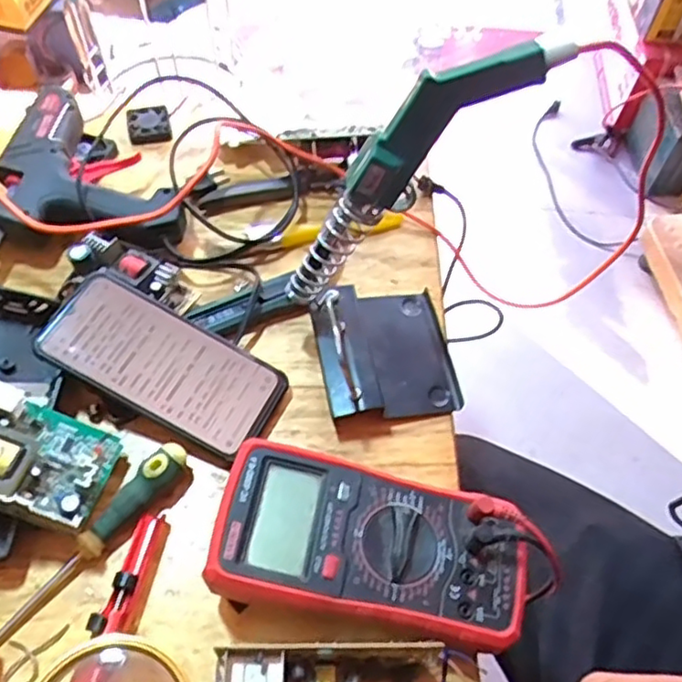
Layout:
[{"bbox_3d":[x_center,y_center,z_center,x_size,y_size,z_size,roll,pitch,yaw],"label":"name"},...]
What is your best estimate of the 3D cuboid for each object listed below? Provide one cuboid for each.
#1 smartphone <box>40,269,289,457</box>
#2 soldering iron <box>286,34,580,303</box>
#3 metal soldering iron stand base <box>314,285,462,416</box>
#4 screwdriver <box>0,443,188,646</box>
[{"bbox_3d":[-0.125,0.015,0.462,0.165,0.009,0.076,29,59,0],"label":"smartphone"},{"bbox_3d":[0.033,-0.106,0.407,0.043,0.227,0.030,12,45,-44],"label":"soldering iron"},{"bbox_3d":[0.034,0.004,0.493,0.100,0.033,0.109,-8,57,-8],"label":"metal soldering iron stand base"},{"bbox_3d":[-0.151,0.124,0.404,0.020,0.021,0.147,32,61,17],"label":"screwdriver"}]

